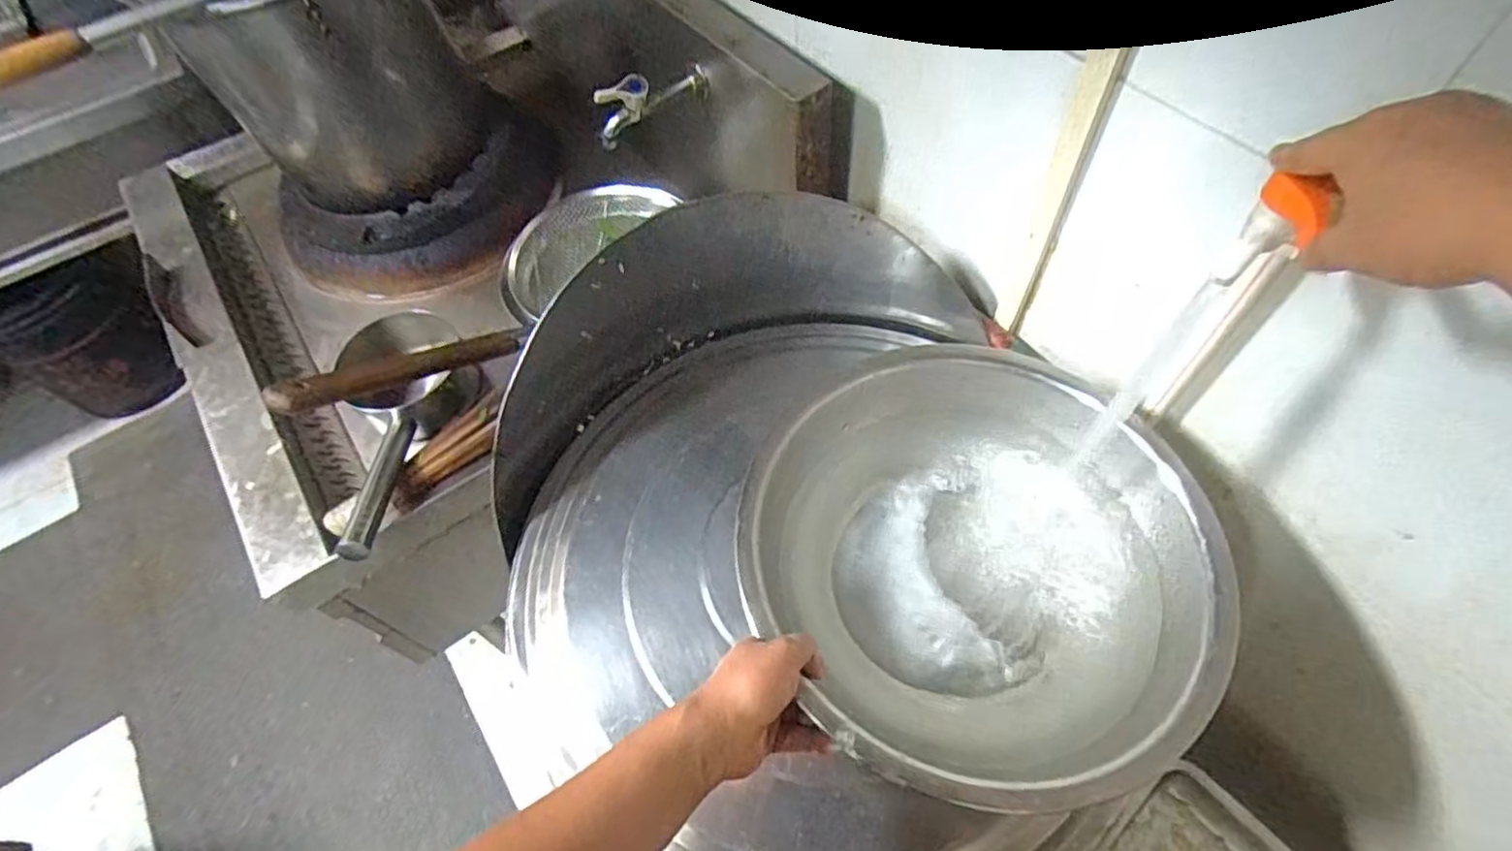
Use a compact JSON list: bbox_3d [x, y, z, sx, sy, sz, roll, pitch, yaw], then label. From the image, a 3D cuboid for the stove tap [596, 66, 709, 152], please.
[{"bbox_3d":[-0.131,-0.410,0.872,0.152,0.080,0.042,-36,63,-18],"label":"stove tap"}]

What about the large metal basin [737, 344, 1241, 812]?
[{"bbox_3d":[0.181,0.116,0.603,0.359,0.111,0.360,-2,58,2],"label":"large metal basin"}]

